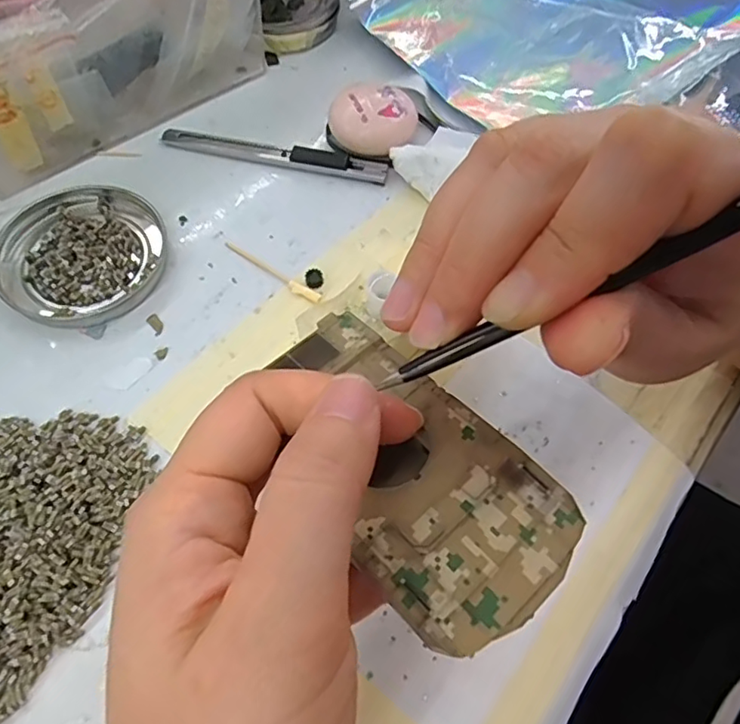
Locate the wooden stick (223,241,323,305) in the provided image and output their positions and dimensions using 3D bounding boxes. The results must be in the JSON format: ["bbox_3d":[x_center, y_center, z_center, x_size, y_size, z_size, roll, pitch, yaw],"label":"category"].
[{"bbox_3d":[-0.049,-0.045,0.284,0.059,0.004,0.007,32,65,13],"label":"wooden stick"}]

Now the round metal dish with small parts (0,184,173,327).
[{"bbox_3d":[-0.142,-0.055,0.282,0.081,0.008,0.079,1,62,-2],"label":"round metal dish with small parts"}]

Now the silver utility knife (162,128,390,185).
[{"bbox_3d":[-0.053,-0.117,0.319,0.126,0.007,0.015,13,63,4],"label":"silver utility knife"}]

